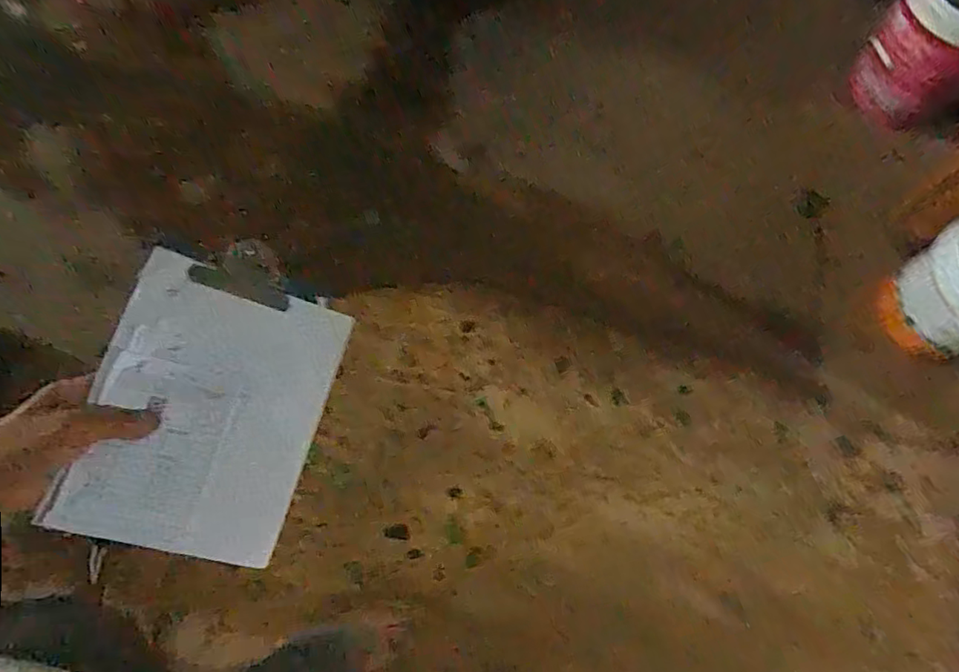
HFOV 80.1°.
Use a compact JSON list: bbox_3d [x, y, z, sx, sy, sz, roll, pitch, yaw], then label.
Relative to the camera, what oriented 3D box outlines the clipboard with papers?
[{"bbox_3d":[-0.219,0.050,0.473,0.170,0.023,0.242,22,71,-19],"label":"clipboard with papers"}]

